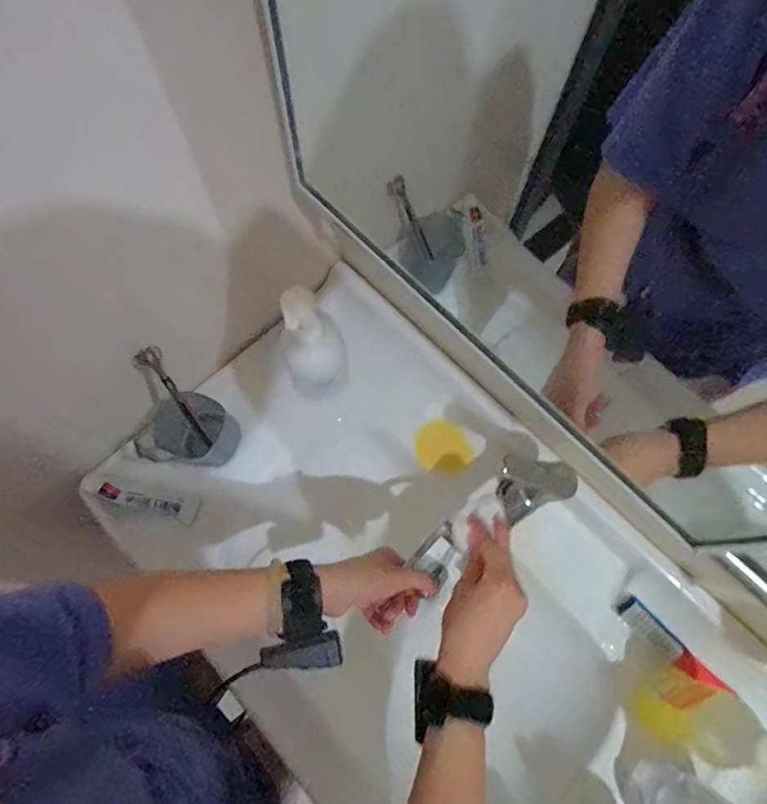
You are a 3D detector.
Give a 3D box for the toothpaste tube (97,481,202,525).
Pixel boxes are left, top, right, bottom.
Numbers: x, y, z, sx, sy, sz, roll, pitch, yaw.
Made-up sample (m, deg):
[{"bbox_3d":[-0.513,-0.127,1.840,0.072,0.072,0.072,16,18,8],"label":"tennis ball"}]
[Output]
[{"bbox_3d":[-0.295,0.127,0.584,0.117,0.022,0.030,18,69,-15],"label":"toothpaste tube"}]

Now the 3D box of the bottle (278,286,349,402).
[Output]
[{"bbox_3d":[-0.086,-0.058,0.569,0.077,0.210,0.067,-27,72,-11],"label":"bottle"}]

